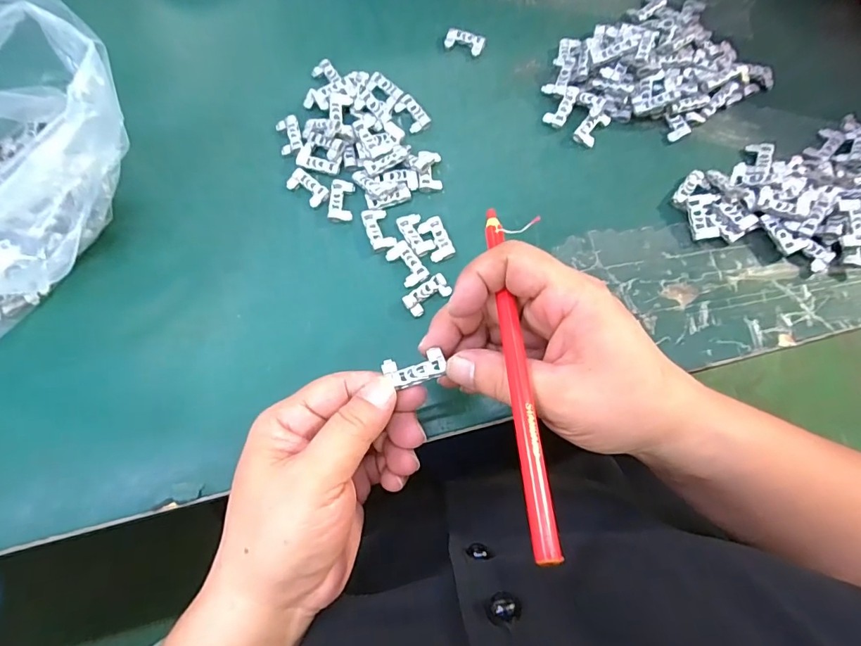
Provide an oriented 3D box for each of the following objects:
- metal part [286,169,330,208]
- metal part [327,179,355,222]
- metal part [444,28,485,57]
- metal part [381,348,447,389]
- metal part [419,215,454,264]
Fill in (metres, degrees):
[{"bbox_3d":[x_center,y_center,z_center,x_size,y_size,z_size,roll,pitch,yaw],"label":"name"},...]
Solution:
[{"bbox_3d":[-0.085,-0.094,0.324,0.032,0.006,0.016,39,76,13],"label":"metal part"},{"bbox_3d":[-0.061,-0.085,0.319,0.016,0.004,0.030,5,71,3],"label":"metal part"},{"bbox_3d":[0.027,-0.220,0.365,0.030,0.009,0.015,21,73,9],"label":"metal part"},{"bbox_3d":[-0.008,0.022,0.220,0.028,0.005,0.015,-9,71,0],"label":"metal part"},{"bbox_3d":[0.004,-0.056,0.309,0.016,0.004,0.031,-20,71,-5],"label":"metal part"}]

